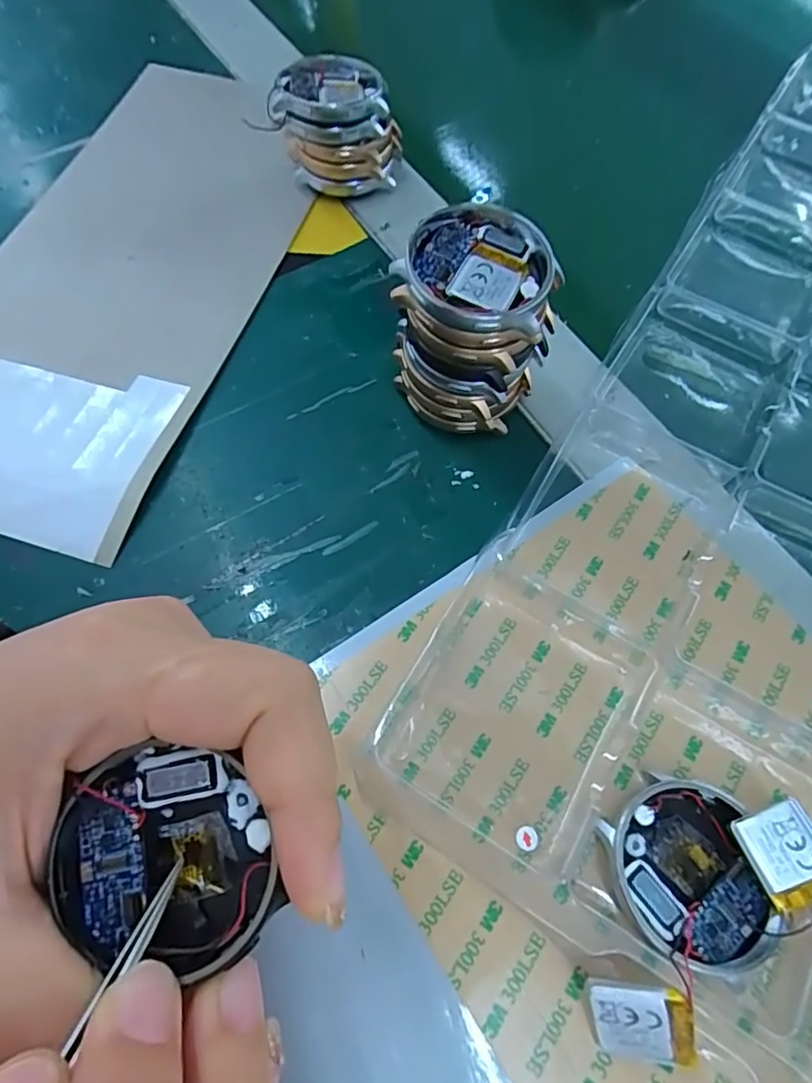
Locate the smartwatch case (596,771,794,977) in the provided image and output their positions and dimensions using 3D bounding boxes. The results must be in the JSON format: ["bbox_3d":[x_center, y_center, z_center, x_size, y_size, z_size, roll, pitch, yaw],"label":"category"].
[{"bbox_3d":[0.075,0.088,0.160,0.040,0.013,0.044,-7,65,-3],"label":"smartwatch case"}]

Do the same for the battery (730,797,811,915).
[{"bbox_3d":[0.099,0.081,0.154,0.019,0.004,0.022,-23,62,1],"label":"battery"}]

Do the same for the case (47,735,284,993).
[{"bbox_3d":[-0.048,0.062,0.116,0.038,0.014,0.040,-18,66,-9],"label":"case"}]

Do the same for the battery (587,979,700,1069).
[{"bbox_3d":[0.057,0.116,0.143,0.023,0.004,0.019,-9,94,18],"label":"battery"}]

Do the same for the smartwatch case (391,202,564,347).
[{"bbox_3d":[0.023,-0.083,0.182,0.045,0.010,0.045,20,67,10],"label":"smartwatch case"}]

